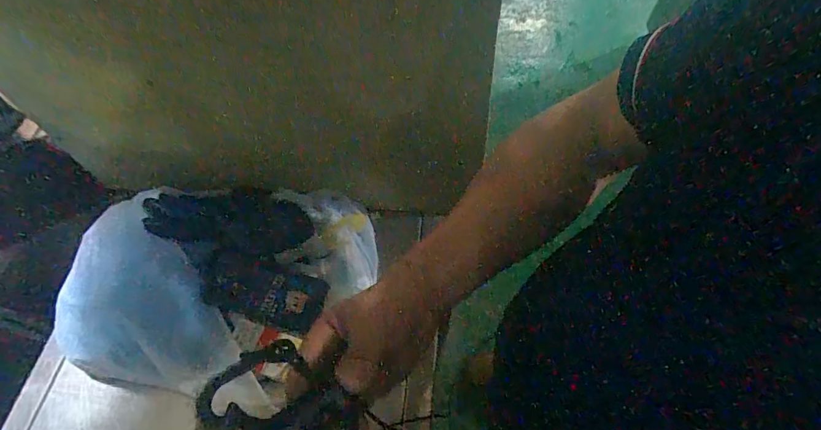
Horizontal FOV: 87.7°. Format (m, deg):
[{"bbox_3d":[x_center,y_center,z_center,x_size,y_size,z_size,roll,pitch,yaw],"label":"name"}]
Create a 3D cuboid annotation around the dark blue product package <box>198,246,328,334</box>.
[{"bbox_3d":[-0.211,0.105,0.613,0.171,0.009,0.088,19,61,-7],"label":"dark blue product package"}]

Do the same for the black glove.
[{"bbox_3d":[-0.268,0.005,0.644,0.228,0.027,0.098,5,59,-12],"label":"black glove"}]

